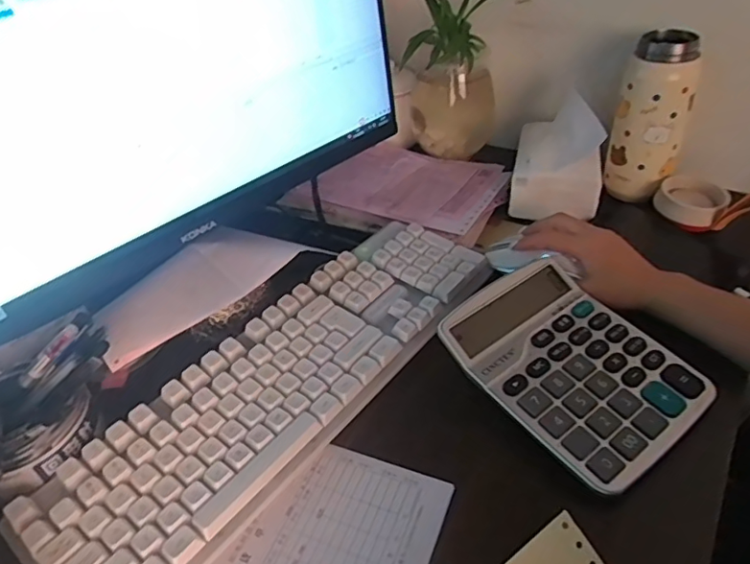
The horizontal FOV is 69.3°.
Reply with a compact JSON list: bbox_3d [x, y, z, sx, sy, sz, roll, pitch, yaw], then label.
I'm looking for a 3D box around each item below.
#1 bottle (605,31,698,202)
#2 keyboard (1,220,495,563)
[{"bbox_3d":[0.303,-0.180,0.591,0.073,0.163,0.066,15,43,24],"label":"bottle"},{"bbox_3d":[-0.065,0.074,0.453,0.133,0.035,0.432,25,47,33],"label":"keyboard"}]

